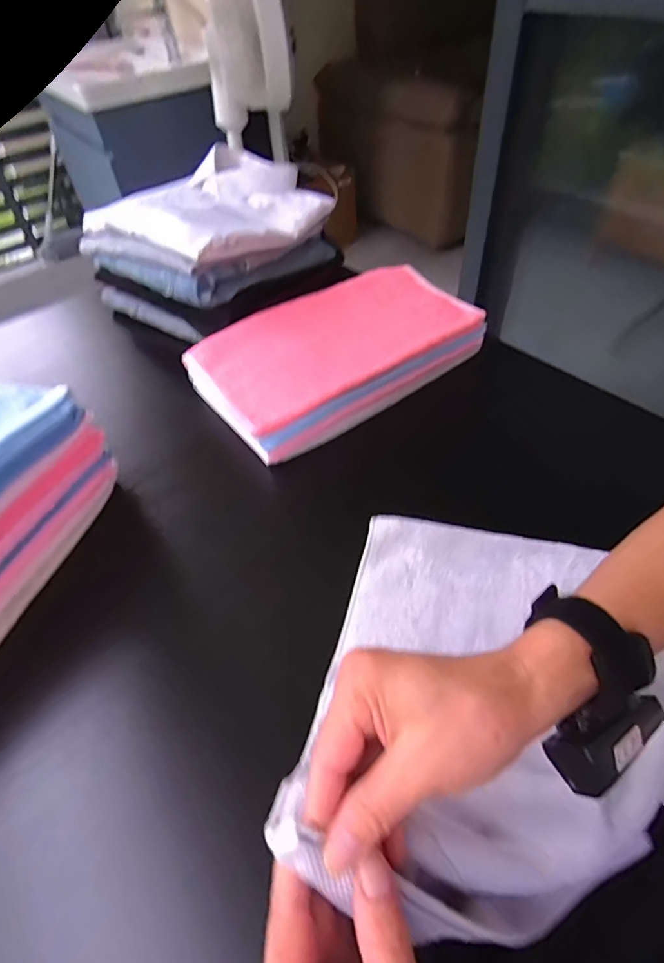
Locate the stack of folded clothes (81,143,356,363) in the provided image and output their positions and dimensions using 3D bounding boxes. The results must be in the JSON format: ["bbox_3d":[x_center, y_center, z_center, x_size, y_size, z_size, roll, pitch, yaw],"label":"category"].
[{"bbox_3d":[-0.166,-0.331,0.723,0.293,0.179,0.257,-33,55,-22],"label":"stack of folded clothes"}]

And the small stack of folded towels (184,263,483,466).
[{"bbox_3d":[0.019,-0.157,0.603,0.334,0.058,0.210,-30,53,-19],"label":"small stack of folded towels"}]

